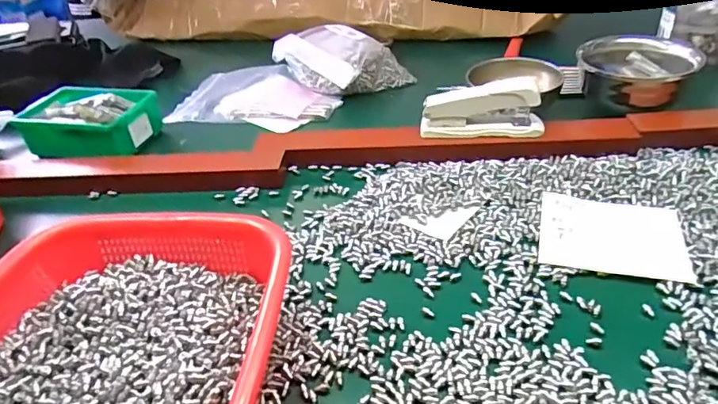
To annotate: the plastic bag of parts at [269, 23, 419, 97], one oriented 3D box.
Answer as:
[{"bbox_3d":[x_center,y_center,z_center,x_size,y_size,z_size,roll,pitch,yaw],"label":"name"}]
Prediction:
[{"bbox_3d":[-0.028,-0.207,0.736,0.129,0.054,0.162,-30,43,-30],"label":"plastic bag of parts"}]

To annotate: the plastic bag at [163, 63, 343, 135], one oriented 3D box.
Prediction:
[{"bbox_3d":[-0.138,-0.148,0.722,0.227,0.018,0.155,10,39,20],"label":"plastic bag"}]

